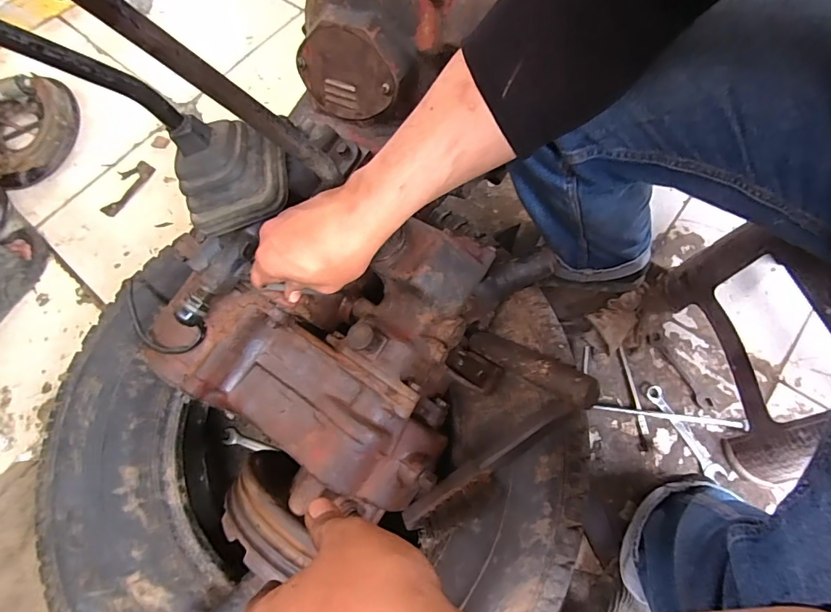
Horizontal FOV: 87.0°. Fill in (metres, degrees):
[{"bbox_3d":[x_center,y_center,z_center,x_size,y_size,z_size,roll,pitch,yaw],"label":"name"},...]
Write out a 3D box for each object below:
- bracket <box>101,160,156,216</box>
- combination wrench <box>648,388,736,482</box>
[{"bbox_3d":[-0.634,-0.258,0.957,0.062,0.011,0.143,26,71,11],"label":"bracket"},{"bbox_3d":[0.417,0.195,0.673,0.033,0.016,0.161,-29,69,-7],"label":"combination wrench"}]

